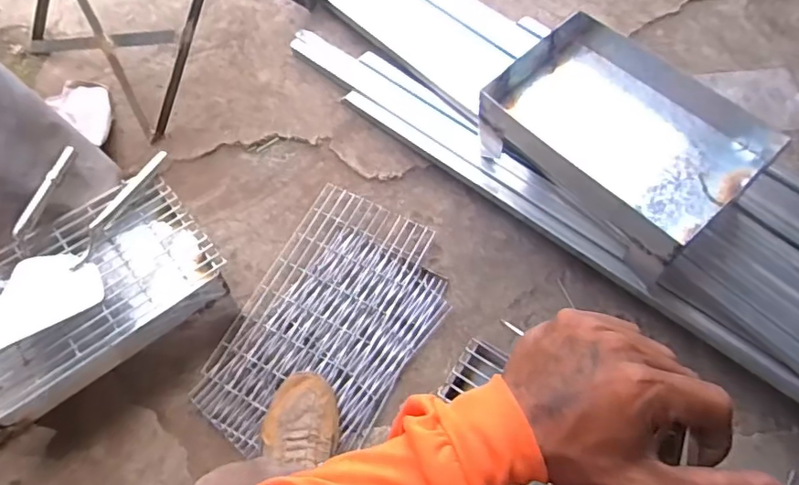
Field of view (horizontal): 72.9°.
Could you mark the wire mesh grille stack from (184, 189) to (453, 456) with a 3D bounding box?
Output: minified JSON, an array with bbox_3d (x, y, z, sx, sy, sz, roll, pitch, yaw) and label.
[{"bbox_3d":[-0.111,0.136,0.904,0.291,0.030,0.445,24,67,15],"label":"wire mesh grille stack"}]

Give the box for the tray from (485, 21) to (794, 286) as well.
[{"bbox_3d":[0.339,-0.161,0.854,0.259,0.136,0.376,-40,72,-14],"label":"tray"}]

